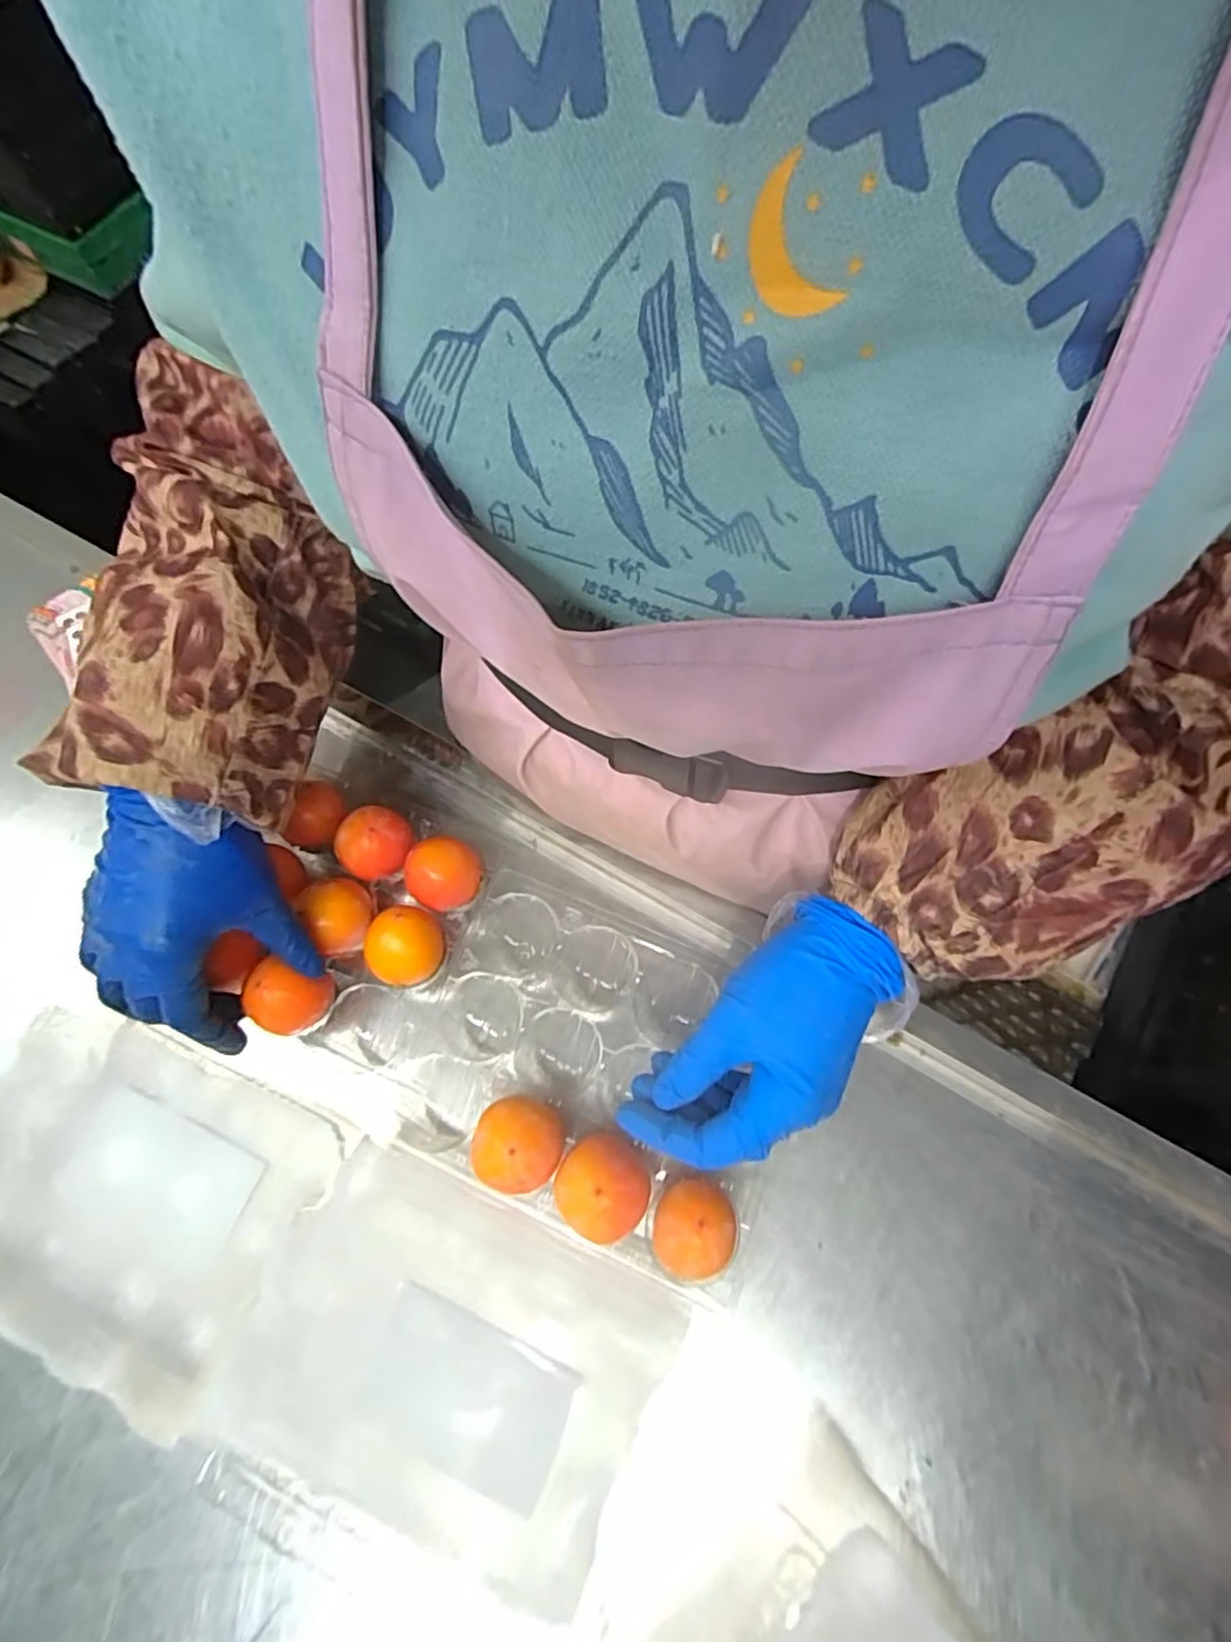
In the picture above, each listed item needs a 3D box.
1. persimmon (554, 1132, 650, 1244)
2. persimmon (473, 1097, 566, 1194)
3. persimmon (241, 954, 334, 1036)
[{"bbox_3d":[-0.006,0.171,0.320,0.041,0.027,0.043,-40,70,-13],"label":"persimmon"},{"bbox_3d":[-0.046,0.156,0.329,0.041,0.035,0.040,8,67,7],"label":"persimmon"},{"bbox_3d":[-0.172,0.093,0.355,0.034,0.034,0.034,-1,67,1],"label":"persimmon"}]

